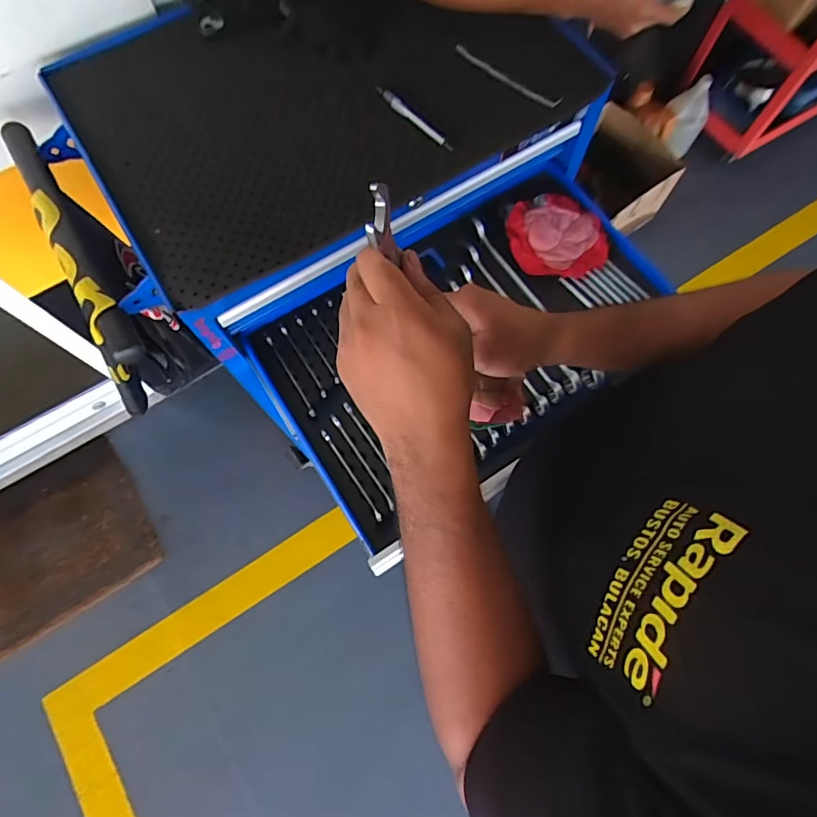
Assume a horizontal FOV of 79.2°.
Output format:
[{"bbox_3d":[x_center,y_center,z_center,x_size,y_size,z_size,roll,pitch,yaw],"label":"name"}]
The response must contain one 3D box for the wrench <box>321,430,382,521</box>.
[{"bbox_3d":[-0.078,0.089,0.672,0.009,0.004,0.145,-32,75,-10],"label":"wrench"}]

